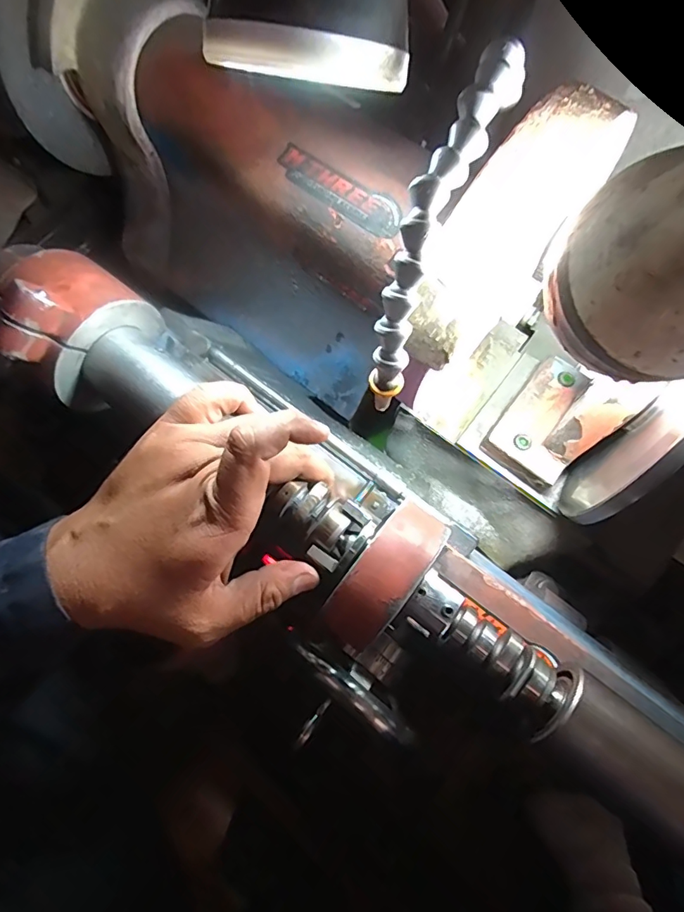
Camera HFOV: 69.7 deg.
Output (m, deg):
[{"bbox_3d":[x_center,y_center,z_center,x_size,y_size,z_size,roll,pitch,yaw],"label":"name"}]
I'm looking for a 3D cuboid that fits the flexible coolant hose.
[{"bbox_3d":[0.039,-0.095,0.205,0.022,0.036,0.154,22,103,5],"label":"flexible coolant hose"}]

